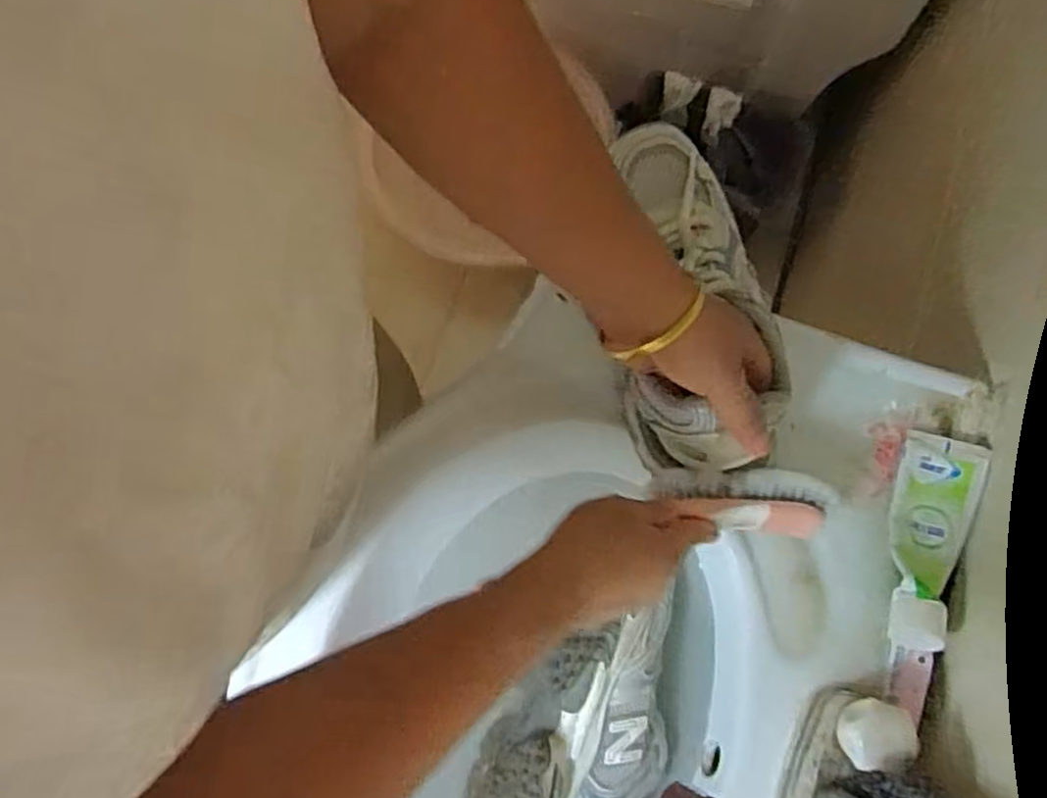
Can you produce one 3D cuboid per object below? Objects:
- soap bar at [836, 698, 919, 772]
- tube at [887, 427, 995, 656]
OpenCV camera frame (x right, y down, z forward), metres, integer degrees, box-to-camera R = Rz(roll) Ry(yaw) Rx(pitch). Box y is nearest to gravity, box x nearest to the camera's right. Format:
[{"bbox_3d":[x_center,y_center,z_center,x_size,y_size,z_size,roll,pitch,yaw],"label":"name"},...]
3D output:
[{"bbox_3d":[0.213,0.204,0.461,0.041,0.025,0.040,4,56,37],"label":"soap bar"},{"bbox_3d":[0.271,0.092,0.513,0.051,0.031,0.144,23,64,5],"label":"tube"}]

